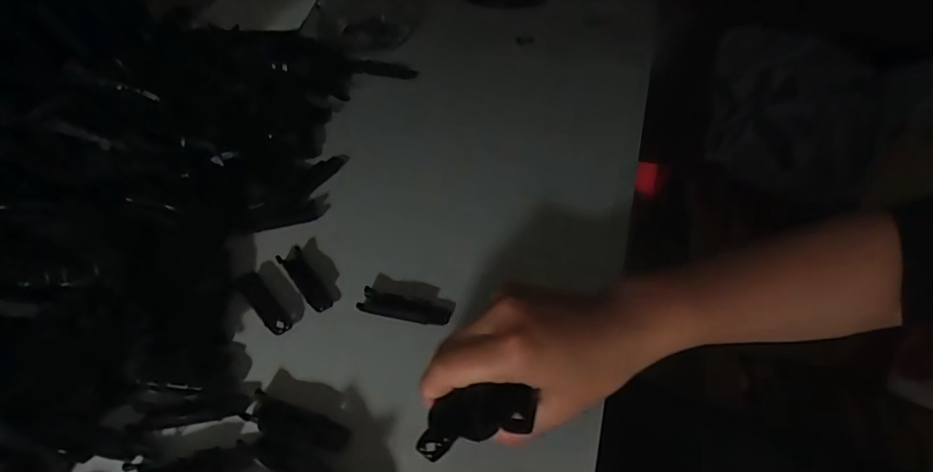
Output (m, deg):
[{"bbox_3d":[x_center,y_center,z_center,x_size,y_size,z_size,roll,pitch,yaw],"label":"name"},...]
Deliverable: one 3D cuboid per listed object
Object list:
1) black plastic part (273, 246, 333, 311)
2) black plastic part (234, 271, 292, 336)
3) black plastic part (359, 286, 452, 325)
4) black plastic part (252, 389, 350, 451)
[{"bbox_3d":[-0.118,0.033,0.385,0.017,0.010,0.063,-25,51,-26],"label":"black plastic part"},{"bbox_3d":[-0.145,0.047,0.375,0.018,0.006,0.068,-29,52,-29],"label":"black plastic part"},{"bbox_3d":[-0.044,0.051,0.372,0.065,0.010,0.018,13,45,10],"label":"black plastic part"},{"bbox_3d":[-0.100,0.110,0.309,0.062,0.011,0.019,16,45,12],"label":"black plastic part"}]

